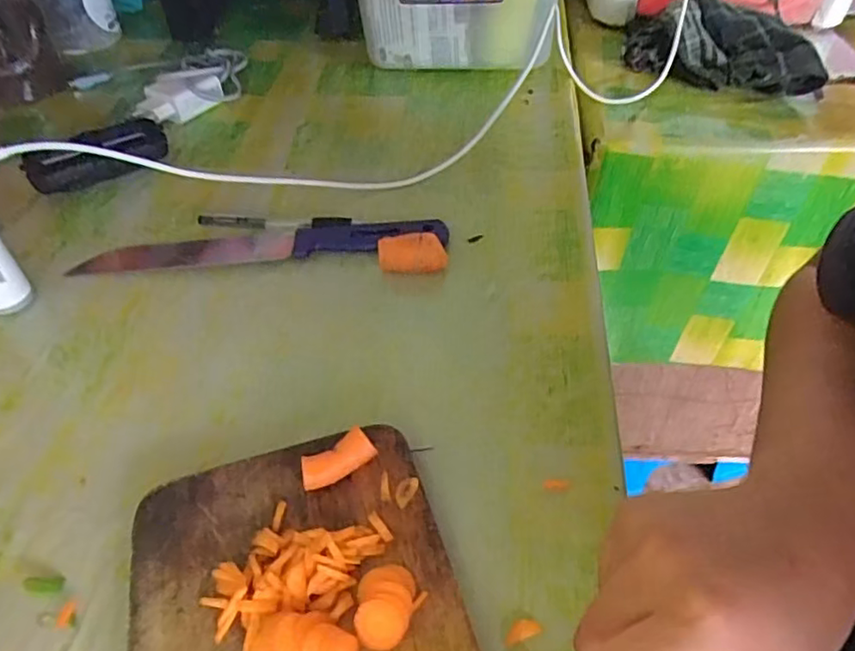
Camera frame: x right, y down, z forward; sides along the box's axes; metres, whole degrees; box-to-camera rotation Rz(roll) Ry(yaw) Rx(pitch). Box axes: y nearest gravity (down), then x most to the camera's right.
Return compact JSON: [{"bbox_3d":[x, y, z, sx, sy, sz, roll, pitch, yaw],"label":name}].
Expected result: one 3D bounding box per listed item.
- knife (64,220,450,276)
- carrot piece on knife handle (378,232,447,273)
[{"bbox_3d":[-0.122,-0.060,0.447,0.268,0.016,0.035,-2,46,1],"label":"knife"},{"bbox_3d":[-0.011,-0.047,0.421,0.047,0.025,0.022,2,46,5],"label":"carrot piece on knife handle"}]

